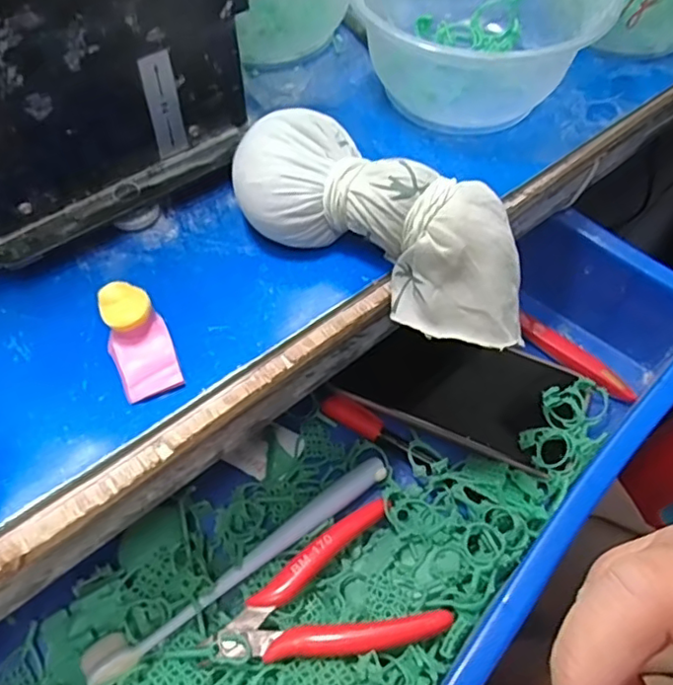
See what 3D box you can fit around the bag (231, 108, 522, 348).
[{"bbox_3d":[0.023,-0.055,0.262,0.146,0.050,0.055,32,60,3],"label":"bag"}]

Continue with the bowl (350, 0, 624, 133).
[{"bbox_3d":[0.072,-0.182,0.334,0.125,0.063,0.116,1,56,-1],"label":"bowl"}]

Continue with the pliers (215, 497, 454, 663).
[{"bbox_3d":[-0.007,0.130,0.306,0.107,0.013,0.072,-17,58,-13],"label":"pliers"}]

